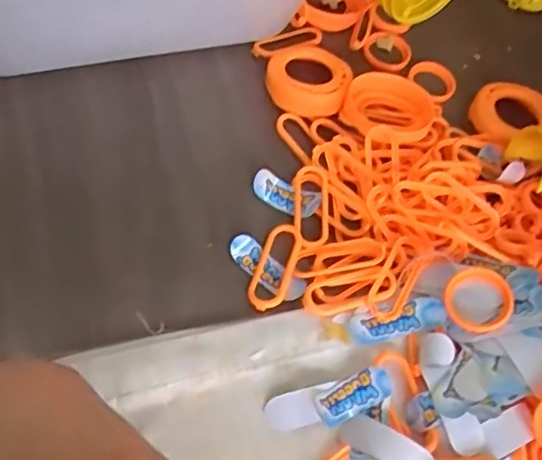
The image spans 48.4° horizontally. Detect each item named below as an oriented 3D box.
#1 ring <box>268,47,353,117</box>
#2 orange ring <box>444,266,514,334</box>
[{"bbox_3d":[0.025,-0.104,0.402,0.054,0.012,0.064,2,60,-3],"label":"ring"},{"bbox_3d":[0.112,0.038,0.324,0.035,0.007,0.035,-5,70,13],"label":"orange ring"}]

